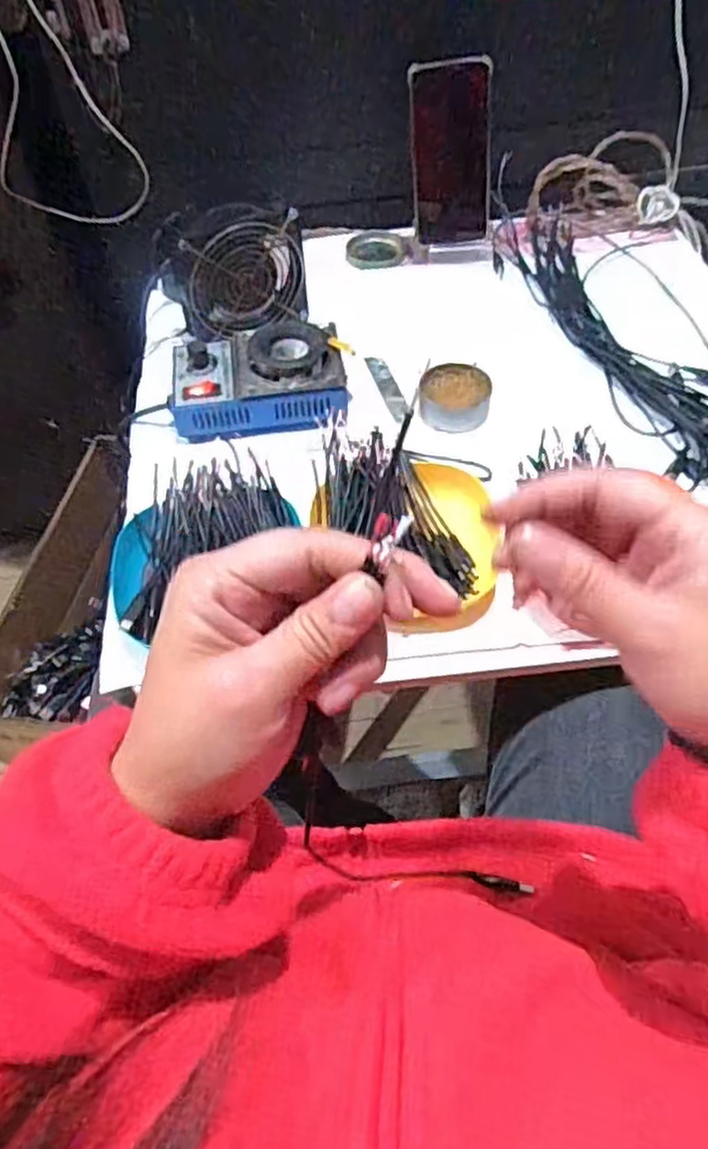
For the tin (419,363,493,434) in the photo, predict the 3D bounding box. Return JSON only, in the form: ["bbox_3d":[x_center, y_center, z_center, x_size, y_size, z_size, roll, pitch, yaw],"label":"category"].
[{"bbox_3d":[0.090,-0.157,0.645,0.061,0.031,0.057,-1,55,2],"label":"tin"}]

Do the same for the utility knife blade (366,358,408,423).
[{"bbox_3d":[0.031,-0.174,0.674,0.019,0.004,0.085,-12,59,-15],"label":"utility knife blade"}]

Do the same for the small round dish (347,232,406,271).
[{"bbox_3d":[0.025,-0.367,0.818,0.065,0.014,0.053,-5,55,-1],"label":"small round dish"}]

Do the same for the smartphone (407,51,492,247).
[{"bbox_3d":[0.098,-0.418,0.726,0.076,0.162,0.008,-2,41,7],"label":"smartphone"}]

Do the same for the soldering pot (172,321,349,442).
[{"bbox_3d":[-0.083,-0.169,0.641,0.150,0.064,0.101,-6,55,-1],"label":"soldering pot"}]

